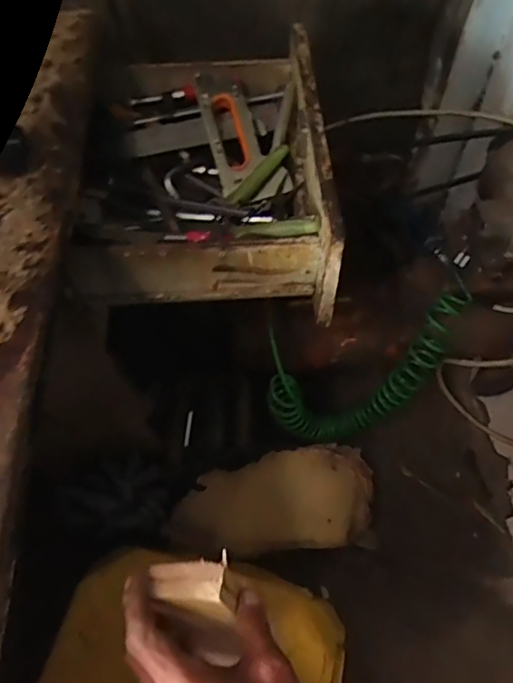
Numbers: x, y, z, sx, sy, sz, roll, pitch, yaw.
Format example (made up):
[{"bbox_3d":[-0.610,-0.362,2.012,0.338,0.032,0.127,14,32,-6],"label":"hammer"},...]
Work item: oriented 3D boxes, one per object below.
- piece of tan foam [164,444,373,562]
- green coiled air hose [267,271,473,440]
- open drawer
[{"bbox_3d":[0.043,0.272,0.927,0.383,0.062,0.171,1,77,-31],"label":"piece of tan foam"},{"bbox_3d":[0.198,0.061,1.011,0.372,0.280,0.116,-20,58,-11],"label":"green coiled air hose"},{"bbox_3d":[-0.052,-0.193,0.634,0.252,0.114,0.339,-5,57,2],"label":"open drawer"}]

